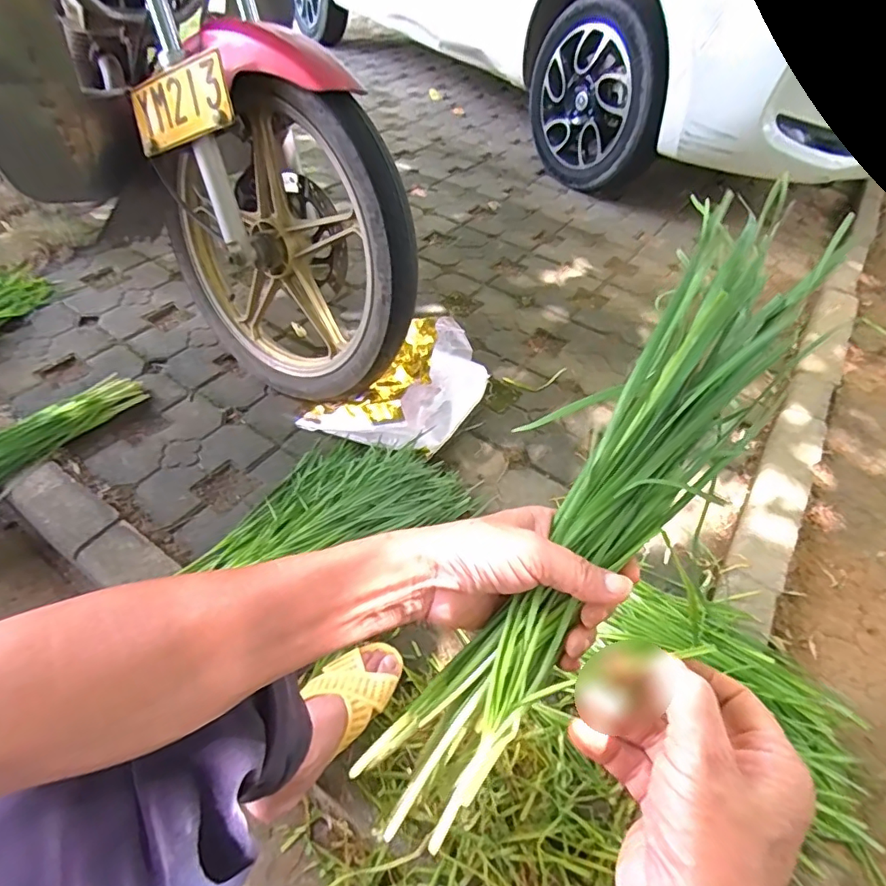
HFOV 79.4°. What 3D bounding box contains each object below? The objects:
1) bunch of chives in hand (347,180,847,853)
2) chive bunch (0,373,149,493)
[{"bbox_3d":[0.094,0.025,0.306,0.083,0.052,0.379,33,85,24],"label":"bunch of chives in hand"},{"bbox_3d":[-0.751,0.033,0.962,0.100,0.114,0.442,28,49,18],"label":"chive bunch"}]

